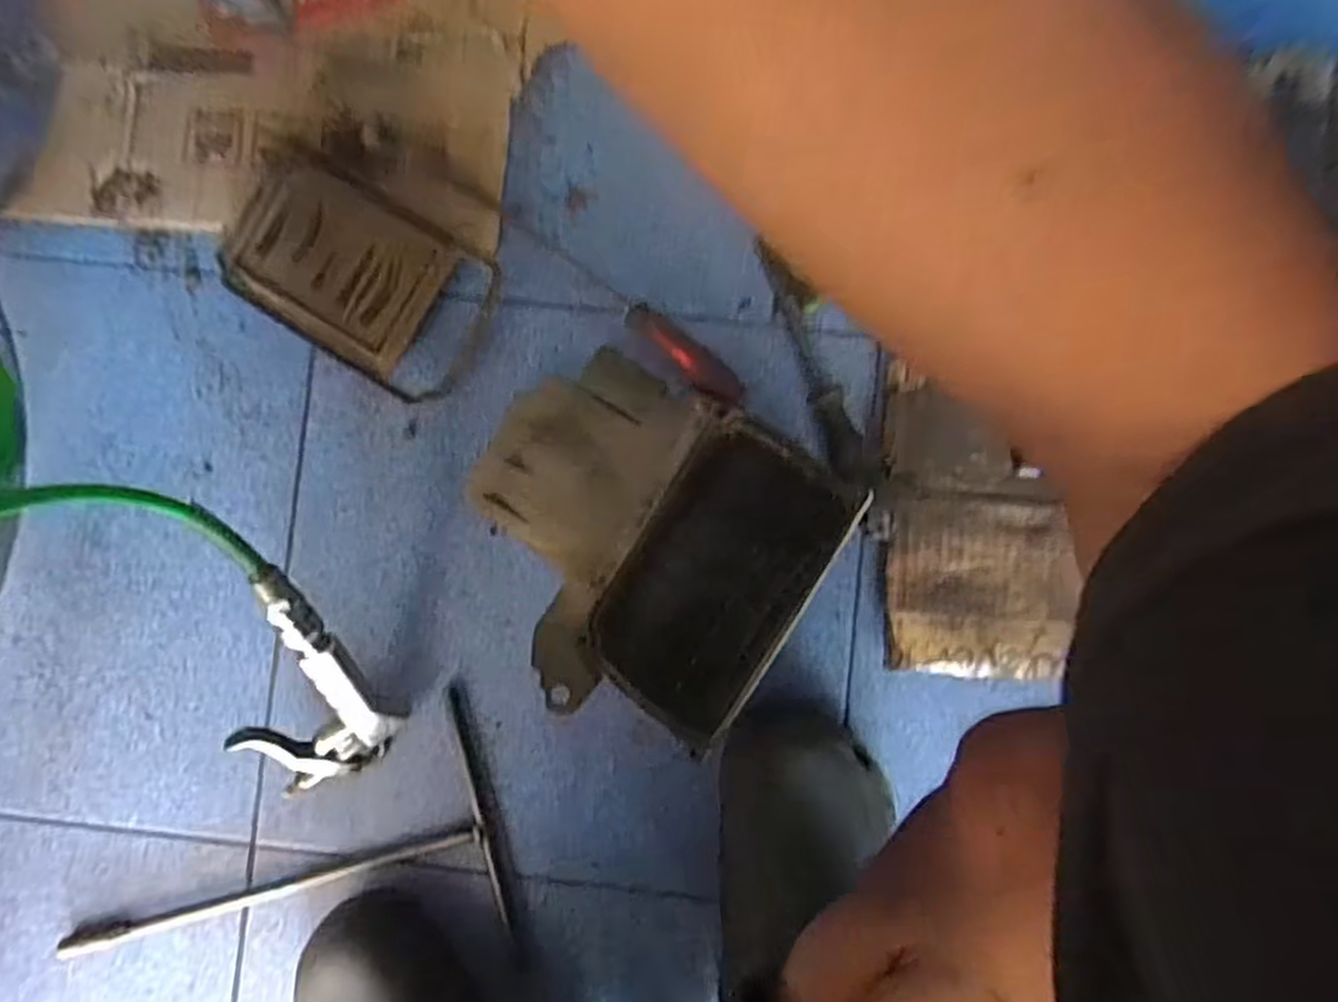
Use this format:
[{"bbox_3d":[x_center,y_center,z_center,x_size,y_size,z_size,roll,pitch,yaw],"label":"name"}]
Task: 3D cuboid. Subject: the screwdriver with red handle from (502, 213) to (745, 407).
[{"bbox_3d":[-0.028,-0.137,0.523,0.202,0.021,0.029,40,90,2],"label":"screwdriver with red handle"}]

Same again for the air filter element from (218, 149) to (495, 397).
[{"bbox_3d":[-0.209,-0.157,0.526,0.180,0.037,0.120,30,89,2],"label":"air filter element"}]

